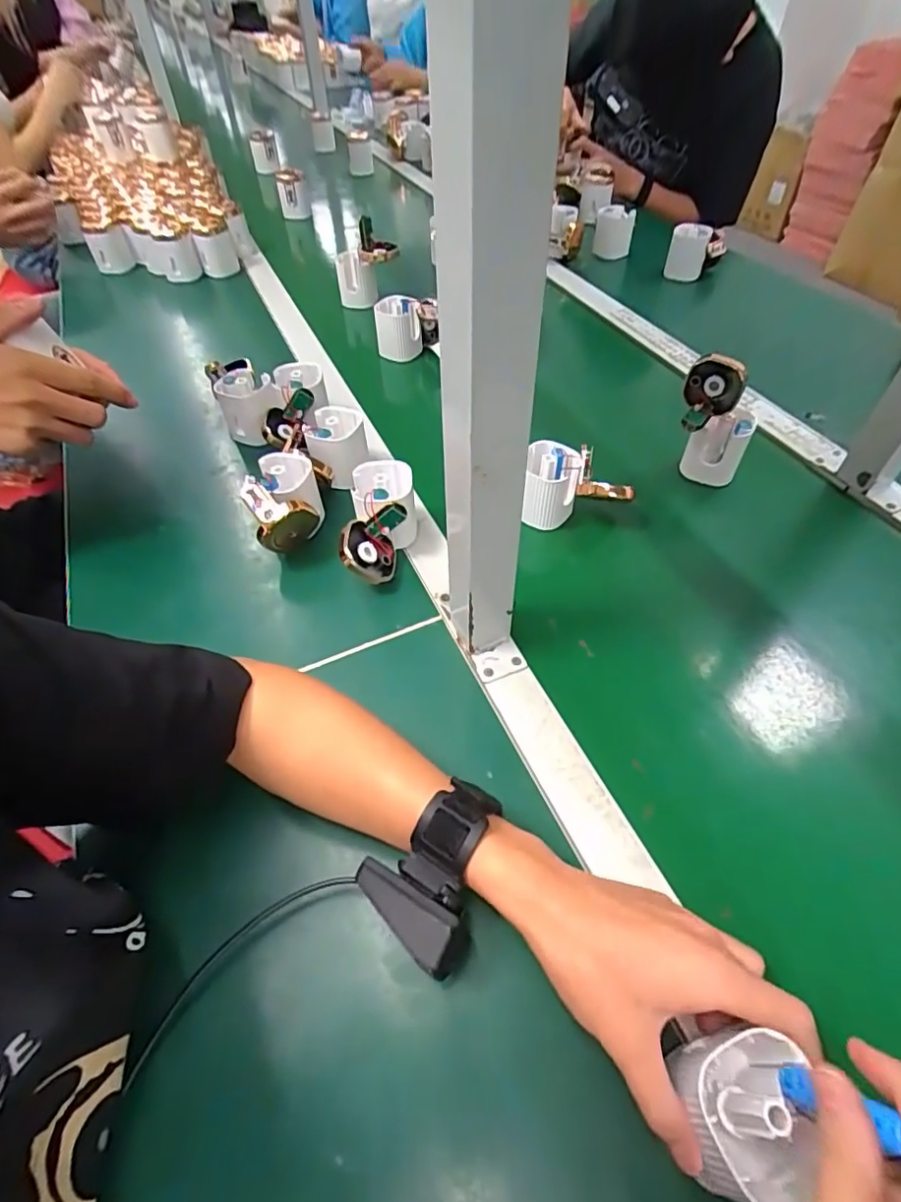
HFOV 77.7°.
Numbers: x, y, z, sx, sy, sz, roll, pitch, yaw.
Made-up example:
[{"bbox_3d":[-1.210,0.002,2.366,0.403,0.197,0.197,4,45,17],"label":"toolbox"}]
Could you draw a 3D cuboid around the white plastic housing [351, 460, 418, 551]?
[{"bbox_3d":[-0.058,-0.085,0.518,0.053,0.068,0.061,-1,51,1],"label":"white plastic housing"}]

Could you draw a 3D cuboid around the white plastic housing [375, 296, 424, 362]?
[{"bbox_3d":[-0.070,-0.365,0.751,0.060,0.066,0.046,-5,51,-3],"label":"white plastic housing"}]

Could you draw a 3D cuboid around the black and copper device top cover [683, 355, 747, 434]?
[{"bbox_3d":[0.250,-0.197,0.534,0.050,0.054,0.045,19,54,16],"label":"black and copper device top cover"}]

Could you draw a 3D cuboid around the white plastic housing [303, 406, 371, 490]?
[{"bbox_3d":[-0.114,-0.159,0.579,0.052,0.066,0.054,5,51,5],"label":"white plastic housing"}]

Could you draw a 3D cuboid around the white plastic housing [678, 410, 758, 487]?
[{"bbox_3d":[0.269,-0.155,0.567,0.054,0.070,0.032,23,55,19],"label":"white plastic housing"}]

